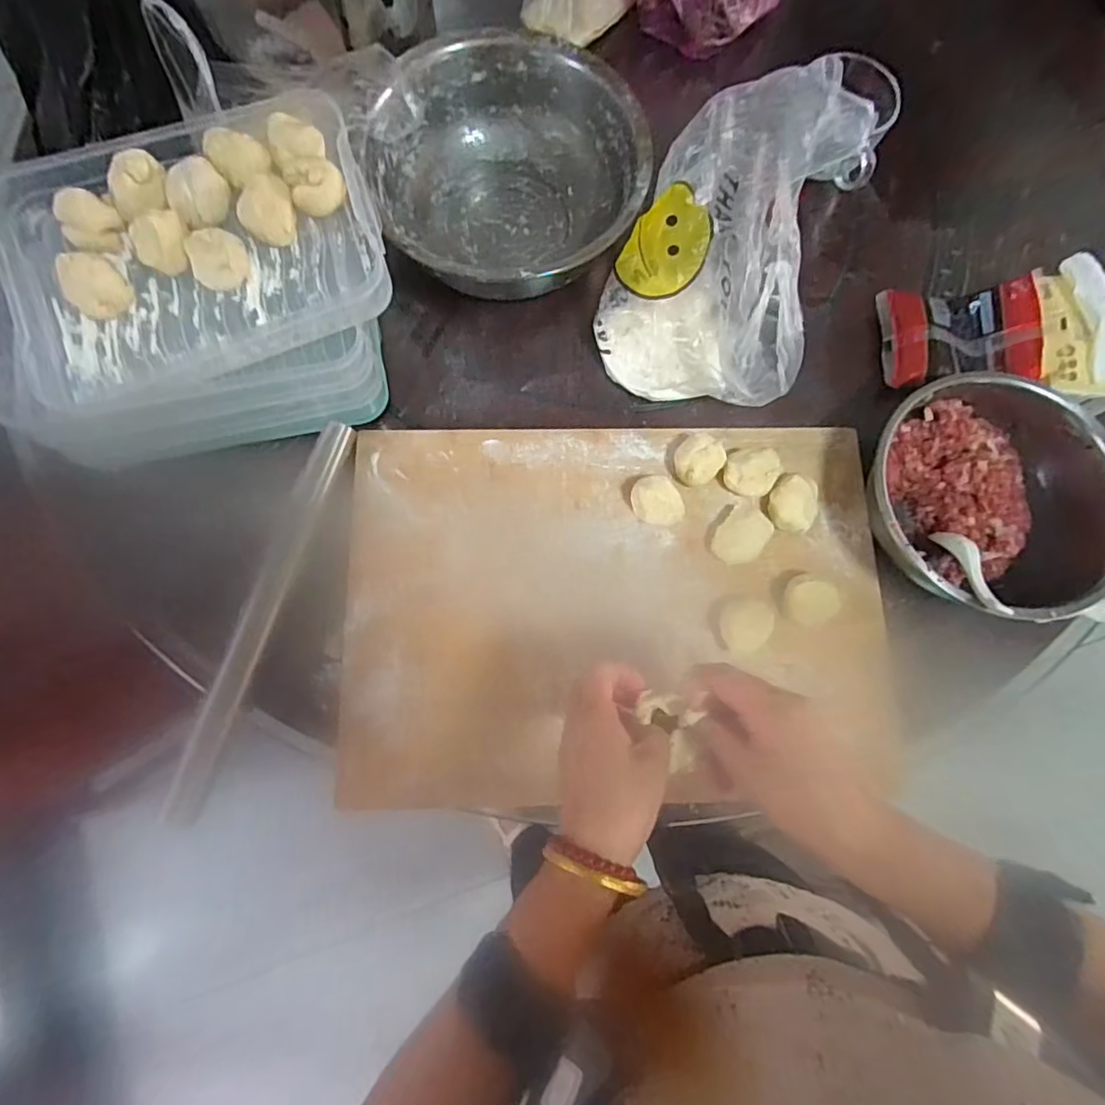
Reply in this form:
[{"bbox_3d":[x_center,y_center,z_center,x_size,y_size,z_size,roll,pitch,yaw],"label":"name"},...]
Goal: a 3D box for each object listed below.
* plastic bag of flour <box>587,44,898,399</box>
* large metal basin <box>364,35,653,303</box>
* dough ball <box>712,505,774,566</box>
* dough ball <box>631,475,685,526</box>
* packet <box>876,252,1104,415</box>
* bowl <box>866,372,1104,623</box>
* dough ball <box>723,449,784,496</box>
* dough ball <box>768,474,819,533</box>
[{"bbox_3d":[0.171,-0.294,0.550,0.193,0.162,0.254,18,75,4],"label":"plastic bag of flour"},{"bbox_3d":[-0.045,-0.383,0.600,0.266,0.108,0.258,0,75,-1],"label":"large metal basin"},{"bbox_3d":[0.177,-0.014,0.544,0.043,0.025,0.055,39,78,9],"label":"dough ball"},{"bbox_3d":[0.099,-0.047,0.542,0.038,0.036,0.049,-27,77,-8],"label":"dough ball"},{"bbox_3d":[0.456,-0.220,0.579,0.209,0.084,0.131,5,75,1],"label":"packet"},{"bbox_3d":[0.396,-0.048,0.532,0.216,0.078,0.215,0,75,-1],"label":"bowl"},{"bbox_3d":[0.191,-0.078,0.550,0.049,0.028,0.047,0,75,-1],"label":"dough ball"},{"bbox_3d":[0.228,-0.045,0.547,0.044,0.031,0.048,0,75,-1],"label":"dough ball"}]

